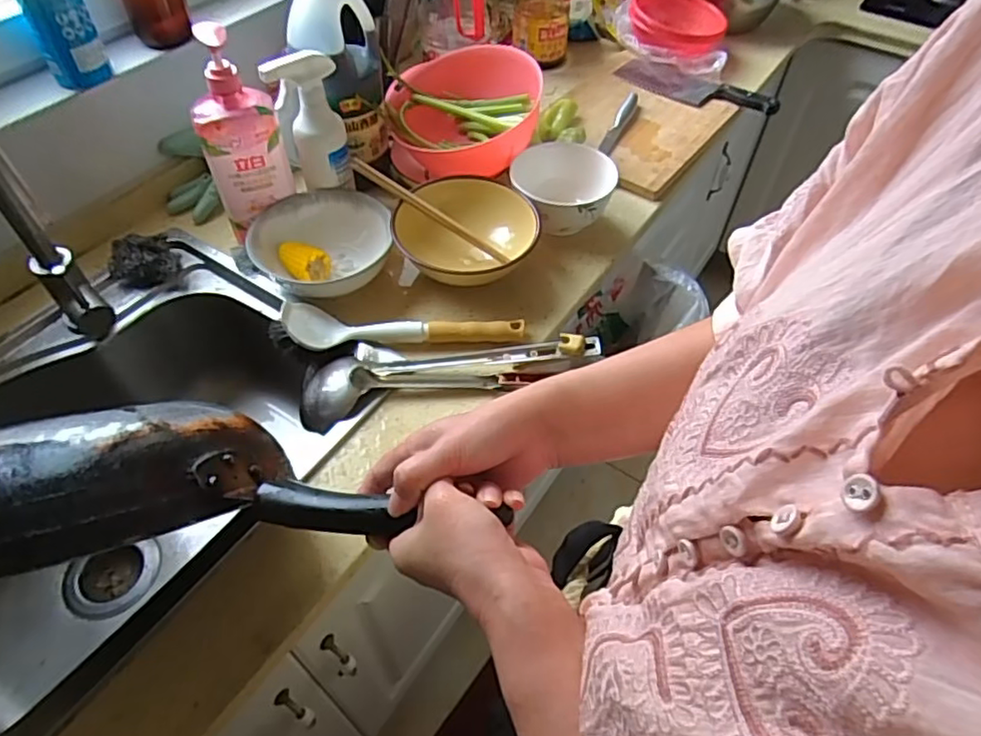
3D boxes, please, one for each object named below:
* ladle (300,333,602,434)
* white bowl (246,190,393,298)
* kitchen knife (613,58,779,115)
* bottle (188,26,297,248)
[{"bbox_3d":[-0.050,-0.003,0.715,0.336,0.057,0.081,-11,52,-10],"label":"ladle"},{"bbox_3d":[-0.208,-0.151,0.785,0.168,0.060,0.164,0,51,0],"label":"white bowl"},{"bbox_3d":[0.357,-0.487,1.091,0.276,0.025,0.092,18,53,13],"label":"kitchen knife"},{"bbox_3d":[-0.297,-0.278,0.739,0.089,0.238,0.062,-27,56,-21],"label":"bottle"}]

